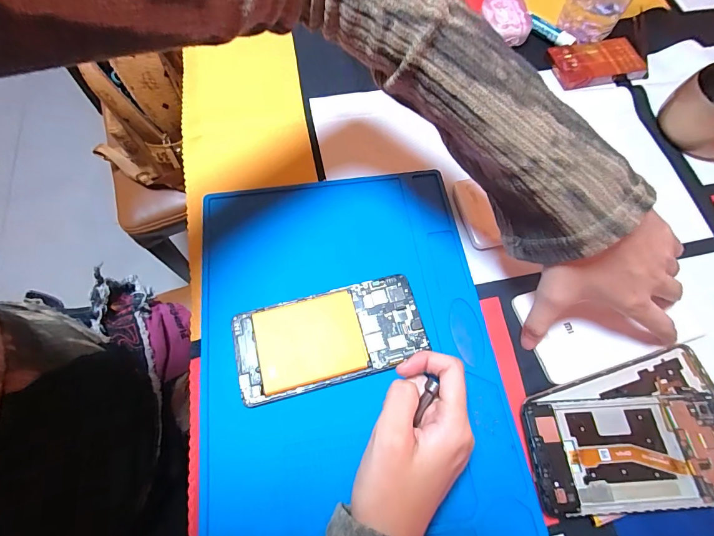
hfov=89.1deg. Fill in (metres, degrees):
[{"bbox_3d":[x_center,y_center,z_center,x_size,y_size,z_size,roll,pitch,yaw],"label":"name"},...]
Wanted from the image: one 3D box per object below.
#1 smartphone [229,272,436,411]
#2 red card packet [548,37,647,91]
[{"bbox_3d":[-0.021,0.054,0.288,0.147,0.004,0.071,-15,68,-6],"label":"smartphone"},{"bbox_3d":[0.274,-0.237,0.421,0.103,0.014,0.059,-13,68,-7],"label":"red card packet"}]

